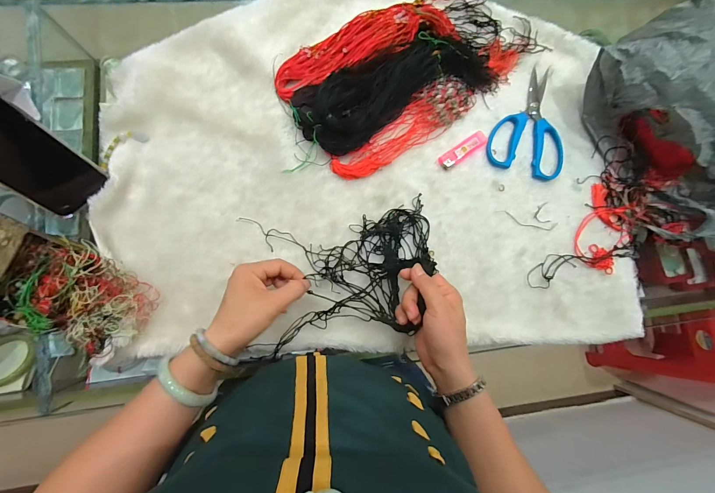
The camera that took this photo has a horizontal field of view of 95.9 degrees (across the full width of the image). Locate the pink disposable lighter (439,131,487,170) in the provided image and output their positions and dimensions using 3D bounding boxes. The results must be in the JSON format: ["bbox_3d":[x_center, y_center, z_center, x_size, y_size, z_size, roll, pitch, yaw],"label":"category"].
[{"bbox_3d":[0.157,-0.143,0.477,0.082,0.011,0.021,-34,89,-8],"label":"pink disposable lighter"}]

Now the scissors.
[{"bbox_3d":[0.268,-0.192,0.495,0.113,0.012,0.167,17,83,-5],"label":"scissors"}]

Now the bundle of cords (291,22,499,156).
[{"bbox_3d":[0.057,-0.228,0.452,0.293,0.043,0.105,-28,89,-8],"label":"bundle of cords"}]

